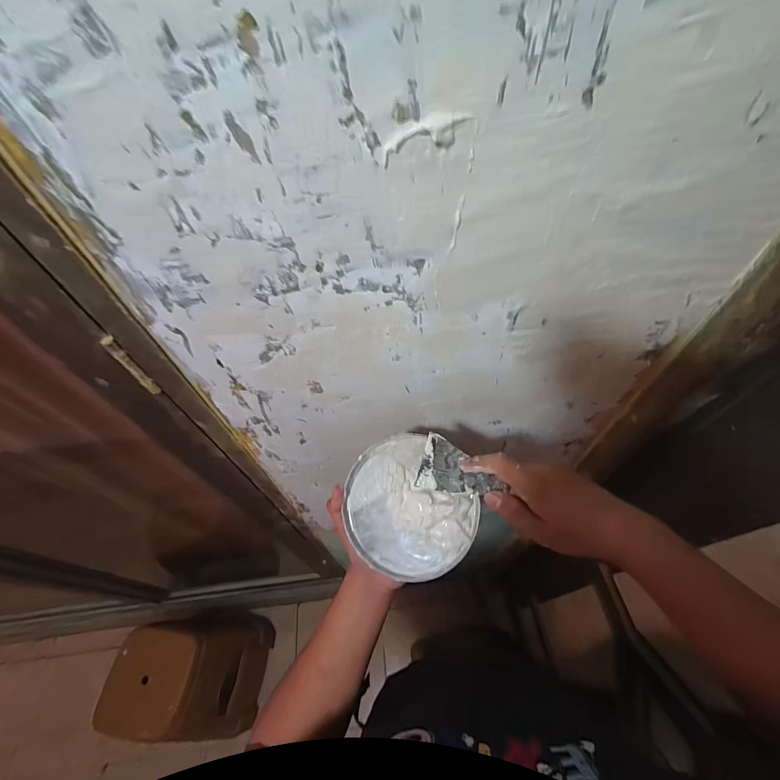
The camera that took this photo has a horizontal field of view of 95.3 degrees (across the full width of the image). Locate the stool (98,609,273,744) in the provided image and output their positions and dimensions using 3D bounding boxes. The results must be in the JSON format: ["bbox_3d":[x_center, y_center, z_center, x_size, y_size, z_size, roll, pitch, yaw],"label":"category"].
[{"bbox_3d":[-0.707,1.023,1.297,0.343,0.441,0.357,0,54,3],"label":"stool"}]

